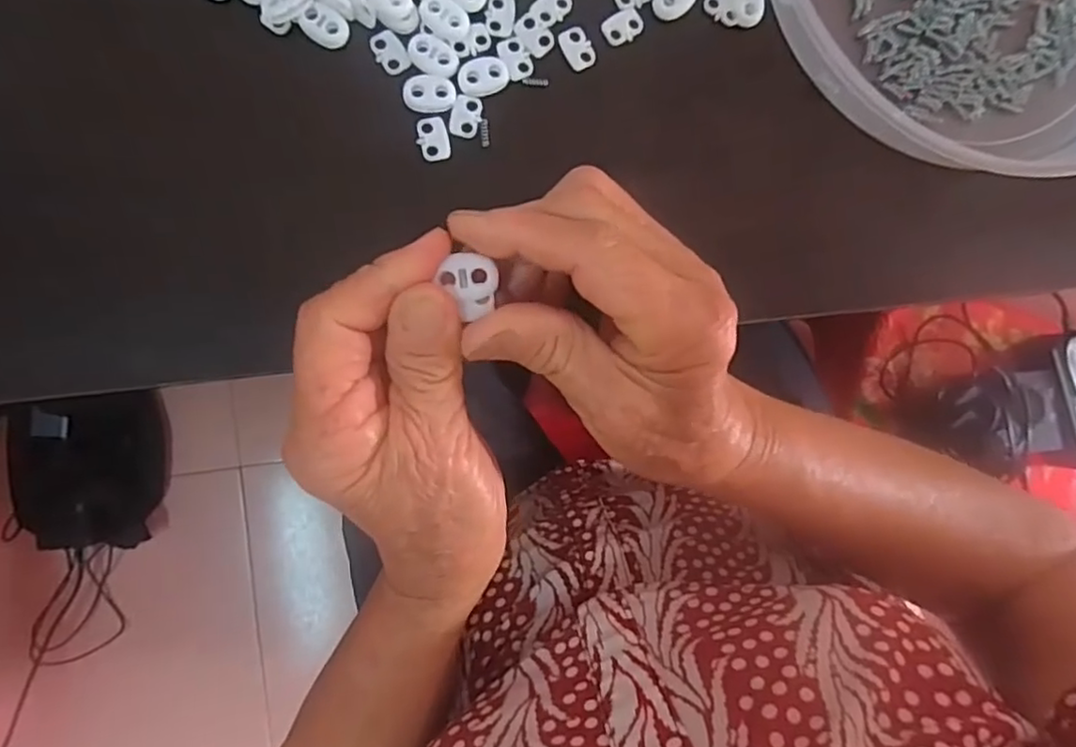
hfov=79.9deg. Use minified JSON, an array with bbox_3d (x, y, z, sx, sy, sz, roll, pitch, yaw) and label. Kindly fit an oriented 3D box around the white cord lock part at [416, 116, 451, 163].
[{"bbox_3d":[-0.046,-0.103,0.282,0.014,0.004,0.018,-10,90,-8],"label":"white cord lock part"}]

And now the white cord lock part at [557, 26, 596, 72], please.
[{"bbox_3d":[0.018,-0.148,0.290,0.013,0.004,0.019,-28,92,-7],"label":"white cord lock part"}]

